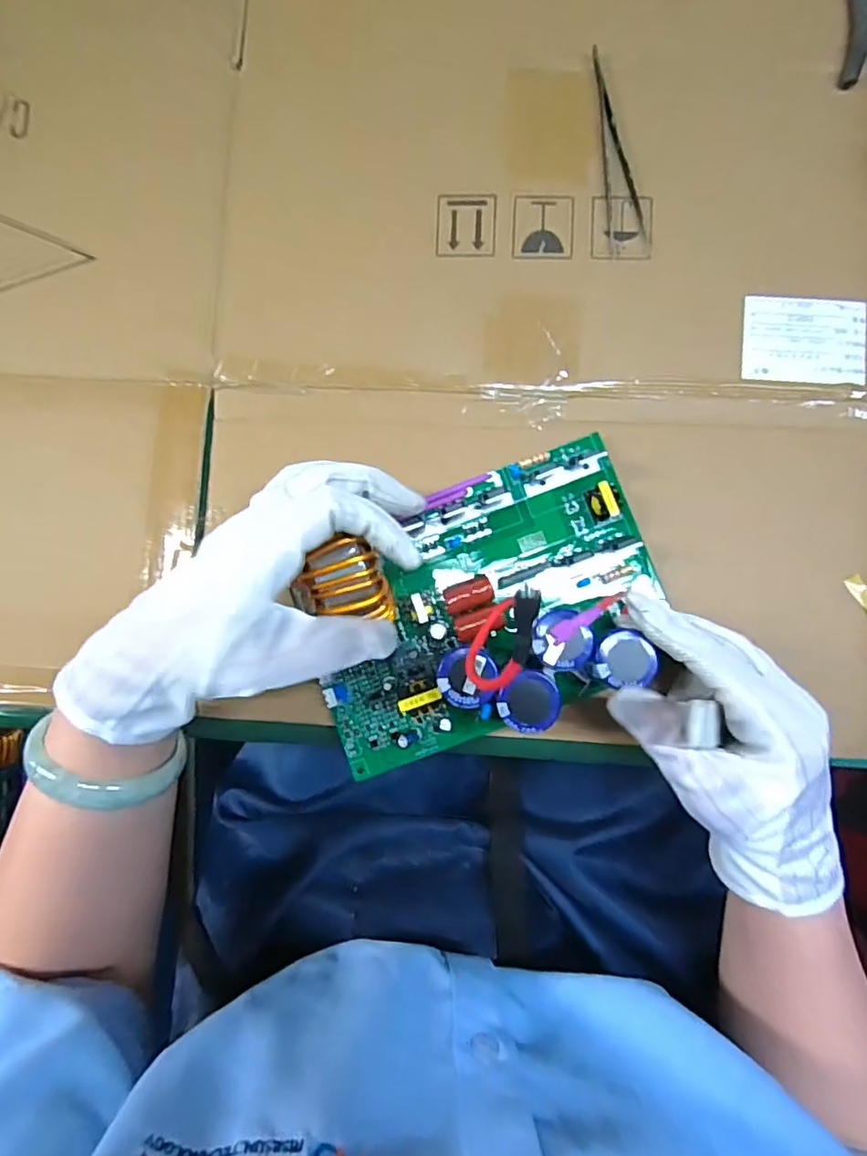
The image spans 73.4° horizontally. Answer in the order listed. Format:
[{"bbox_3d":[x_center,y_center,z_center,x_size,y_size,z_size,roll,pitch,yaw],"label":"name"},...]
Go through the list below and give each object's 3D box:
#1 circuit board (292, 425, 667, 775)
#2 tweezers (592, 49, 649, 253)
[{"bbox_3d":[0.024,0.013,0.299,0.196,0.066,0.132,-22,84,2],"label":"circuit board"},{"bbox_3d":[0.107,-0.261,0.351,0.022,0.009,0.129,-10,85,3],"label":"tweezers"}]

